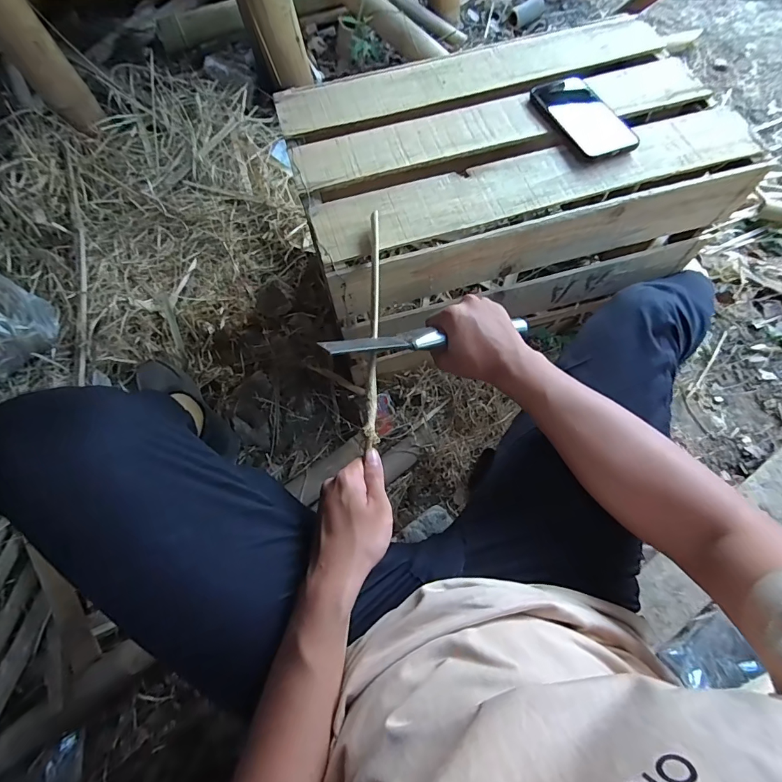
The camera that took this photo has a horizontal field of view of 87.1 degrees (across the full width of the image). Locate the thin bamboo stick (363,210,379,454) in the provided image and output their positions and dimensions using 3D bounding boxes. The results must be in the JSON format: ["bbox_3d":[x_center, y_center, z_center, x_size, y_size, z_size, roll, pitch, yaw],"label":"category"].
[{"bbox_3d":[-0.019,-0.077,0.453,0.012,0.016,0.279,0,71,1],"label":"thin bamboo stick"}]

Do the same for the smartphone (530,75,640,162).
[{"bbox_3d":[0.257,-0.369,0.555,0.077,0.017,0.163,-21,64,-5],"label":"smartphone"}]

